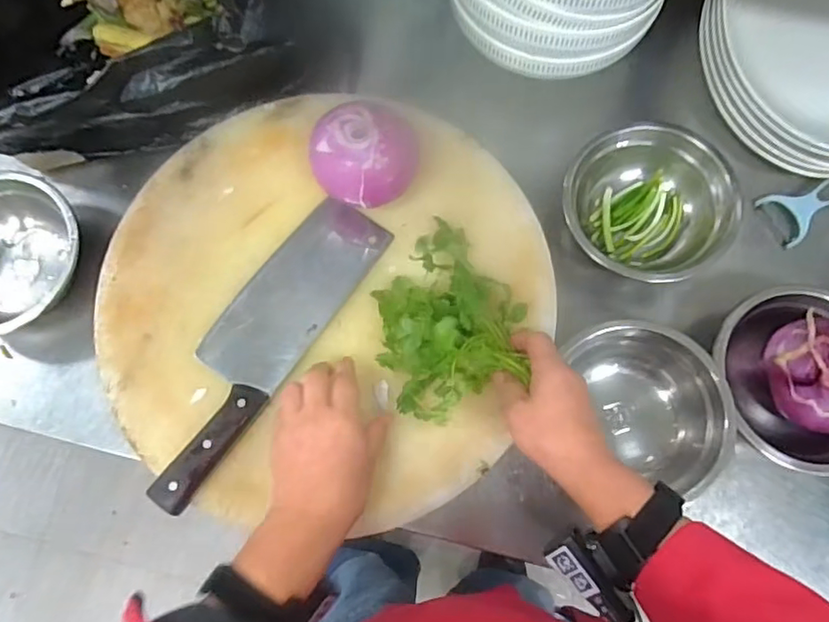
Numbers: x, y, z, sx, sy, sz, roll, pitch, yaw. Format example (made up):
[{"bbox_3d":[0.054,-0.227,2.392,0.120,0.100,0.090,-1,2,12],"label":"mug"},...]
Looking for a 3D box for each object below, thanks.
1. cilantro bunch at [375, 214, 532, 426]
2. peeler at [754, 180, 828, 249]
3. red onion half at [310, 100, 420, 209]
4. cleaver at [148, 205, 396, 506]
[{"bbox_3d":[0.022,-0.001,0.495,0.124,0.082,0.161,-27,77,-6],"label":"cilantro bunch"},{"bbox_3d":[0.453,-0.122,0.638,0.133,0.020,0.061,-23,77,-5],"label":"peeler"},{"bbox_3d":[-0.048,-0.134,0.529,0.084,0.079,0.082,0,76,0],"label":"red onion half"},{"bbox_3d":[-0.141,0.024,0.516,0.087,0.027,0.298,34,79,8],"label":"cleaver"}]

